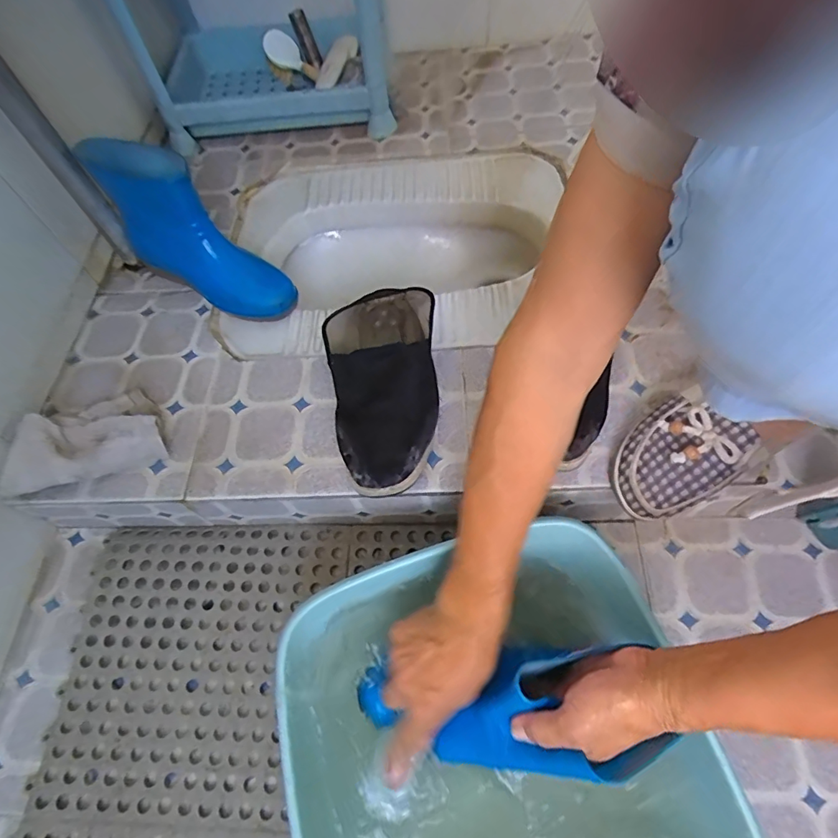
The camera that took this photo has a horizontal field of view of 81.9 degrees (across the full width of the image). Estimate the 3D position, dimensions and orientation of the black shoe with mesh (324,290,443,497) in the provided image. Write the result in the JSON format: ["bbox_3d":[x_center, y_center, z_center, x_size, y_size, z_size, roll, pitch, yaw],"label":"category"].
[{"bbox_3d":[-0.042,-0.044,0.527,0.122,0.068,0.260,-3,61,3],"label":"black shoe with mesh"}]

